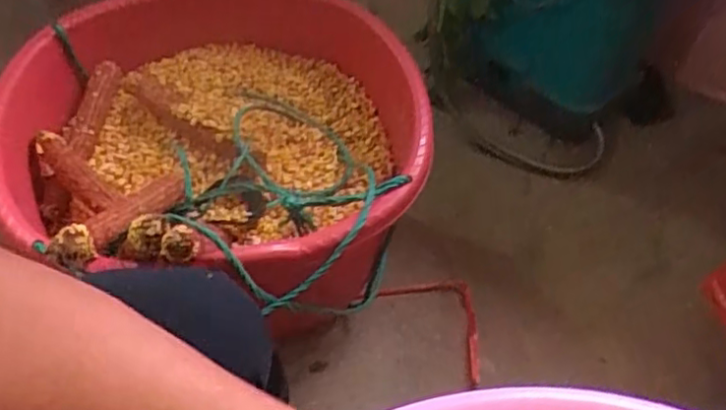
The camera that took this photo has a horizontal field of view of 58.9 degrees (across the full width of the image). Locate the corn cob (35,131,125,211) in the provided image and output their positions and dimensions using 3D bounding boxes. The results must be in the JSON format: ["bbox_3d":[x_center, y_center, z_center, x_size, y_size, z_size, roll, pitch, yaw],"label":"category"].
[{"bbox_3d":[-0.313,-0.037,0.704,0.131,0.025,0.033,39,57,14],"label":"corn cob"}]

